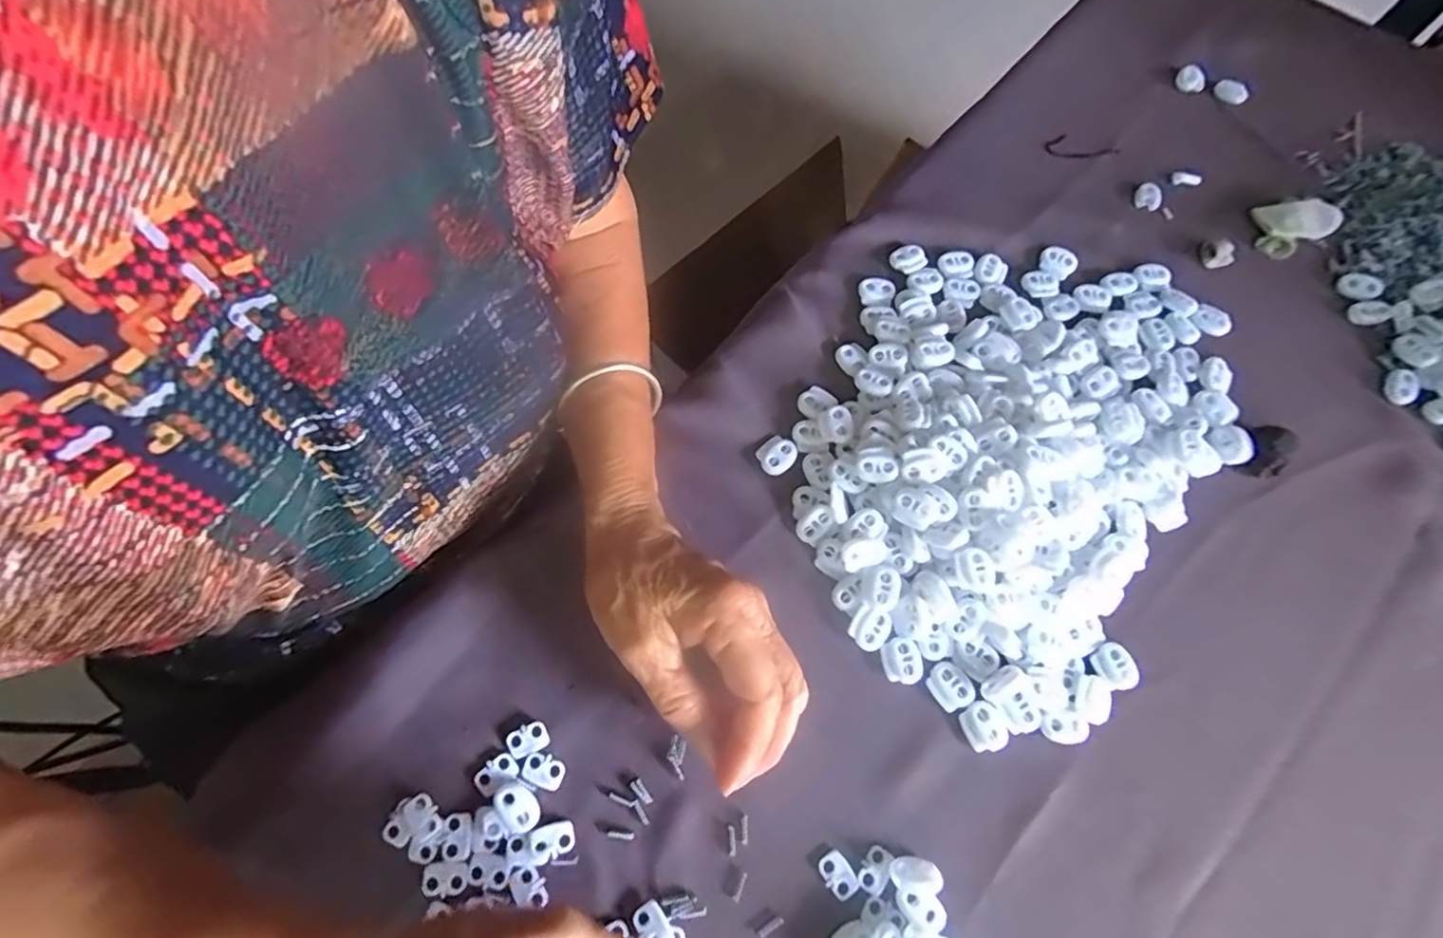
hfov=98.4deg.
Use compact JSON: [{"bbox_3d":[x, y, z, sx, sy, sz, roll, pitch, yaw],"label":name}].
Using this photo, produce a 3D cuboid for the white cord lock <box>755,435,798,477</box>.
[{"bbox_3d":[0.031,-0.009,0.346,0.021,0.004,0.019,-33,73,-13],"label":"white cord lock"}]

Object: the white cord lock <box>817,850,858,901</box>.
[{"bbox_3d":[0.052,0.181,0.277,0.013,0.004,0.018,-34,73,-13],"label":"white cord lock"}]

